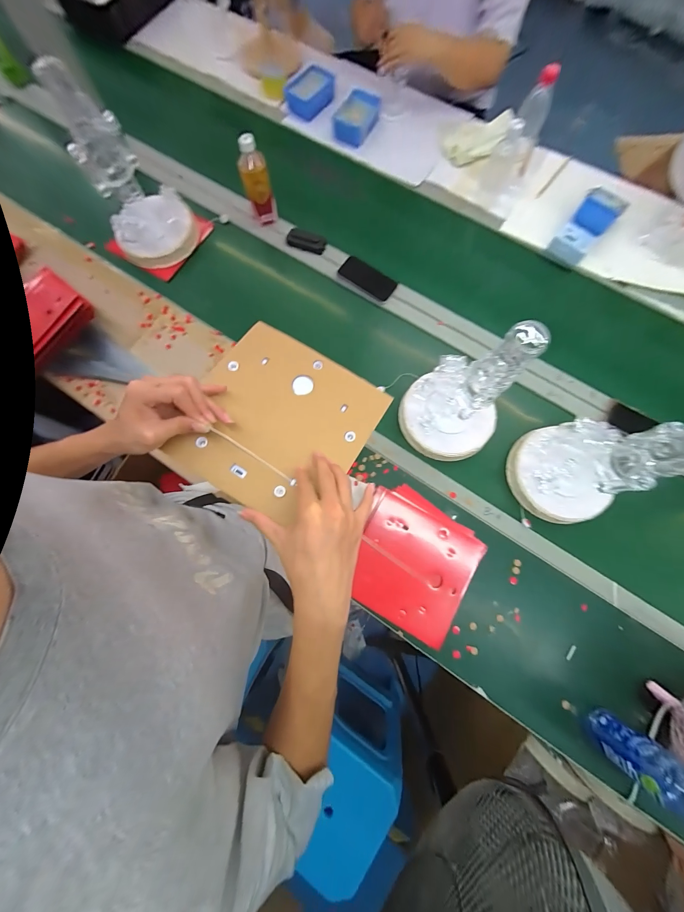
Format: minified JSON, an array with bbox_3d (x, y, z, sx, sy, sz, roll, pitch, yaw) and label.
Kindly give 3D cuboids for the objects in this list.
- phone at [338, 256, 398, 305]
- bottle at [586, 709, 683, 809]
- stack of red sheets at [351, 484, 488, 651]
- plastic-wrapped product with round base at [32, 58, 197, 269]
[{"bbox_3d":[0.066,-0.466,0.817,0.159,0.011,0.070,35,95,9],"label":"phone"},{"bbox_3d":[0.499,0.501,0.497,0.077,0.204,0.071,38,81,8],"label":"bottle"},{"bbox_3d":[0.143,0.214,0.650,0.238,0.047,0.249,31,80,7],"label":"stack of red sheets"},{"bbox_3d":[-0.496,-0.631,0.707,0.191,0.326,0.165,-25,78,-5],"label":"plastic-wrapped product with round base"}]

